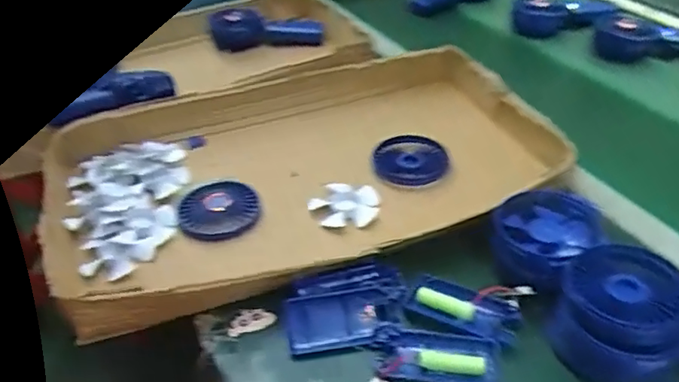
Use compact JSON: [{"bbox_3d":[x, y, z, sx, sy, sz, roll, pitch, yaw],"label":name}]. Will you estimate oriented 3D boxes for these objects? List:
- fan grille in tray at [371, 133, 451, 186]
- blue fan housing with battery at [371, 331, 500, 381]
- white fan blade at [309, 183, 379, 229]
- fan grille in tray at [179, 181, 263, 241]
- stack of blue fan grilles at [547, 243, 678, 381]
[{"bbox_3d":[0.080,-0.033,0.685,0.084,0.026,0.081,-1,37,2],"label":"fan grille in tray"},{"bbox_3d":[0.076,0.134,0.475,0.096,0.014,0.050,0,37,3],"label":"blue fan housing with battery"},{"bbox_3d":[0.005,0.015,0.635,0.069,0.022,0.069,-8,37,-8],"label":"white fan blade"},{"bbox_3d":[-0.126,0.017,0.625,0.081,0.015,0.076,0,53,1],"label":"fan grille in tray"},{"bbox_3d":[0.215,0.096,0.464,0.091,0.055,0.103,19,42,25],"label":"stack of blue fan grilles"}]

